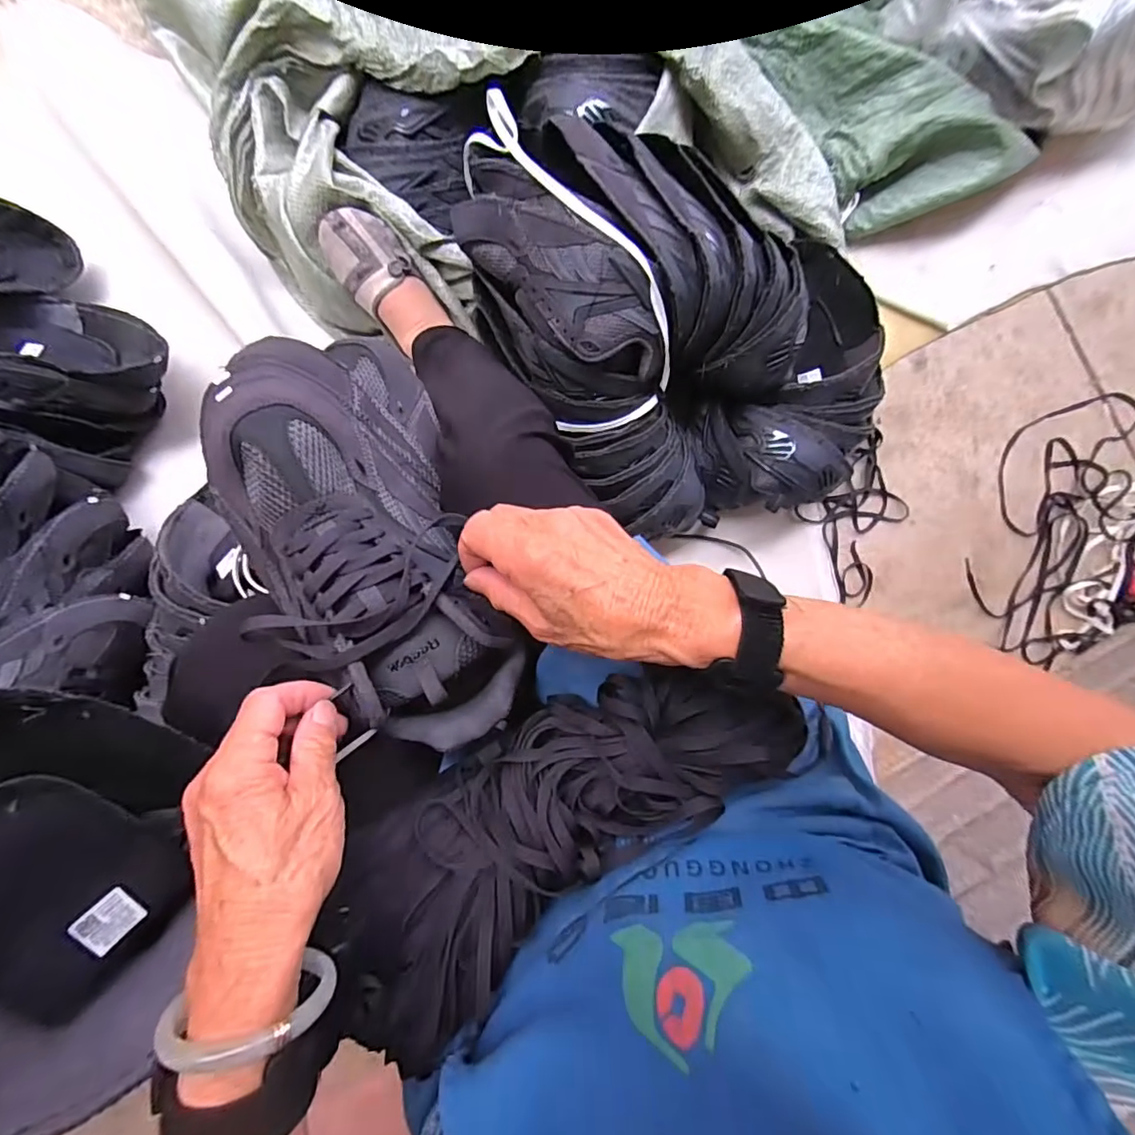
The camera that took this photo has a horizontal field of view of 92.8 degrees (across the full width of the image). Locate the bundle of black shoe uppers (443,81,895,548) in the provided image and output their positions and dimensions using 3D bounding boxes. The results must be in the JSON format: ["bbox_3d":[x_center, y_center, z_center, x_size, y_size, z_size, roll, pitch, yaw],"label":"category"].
[{"bbox_3d":[0.143,-0.264,0.601,0.454,0.185,0.424,-14,93,-6],"label":"bundle of black shoe uppers"}]

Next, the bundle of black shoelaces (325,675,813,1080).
[{"bbox_3d":[-0.012,0.158,0.329,0.309,0.058,0.111,-35,95,-4],"label":"bundle of black shoelaces"}]

